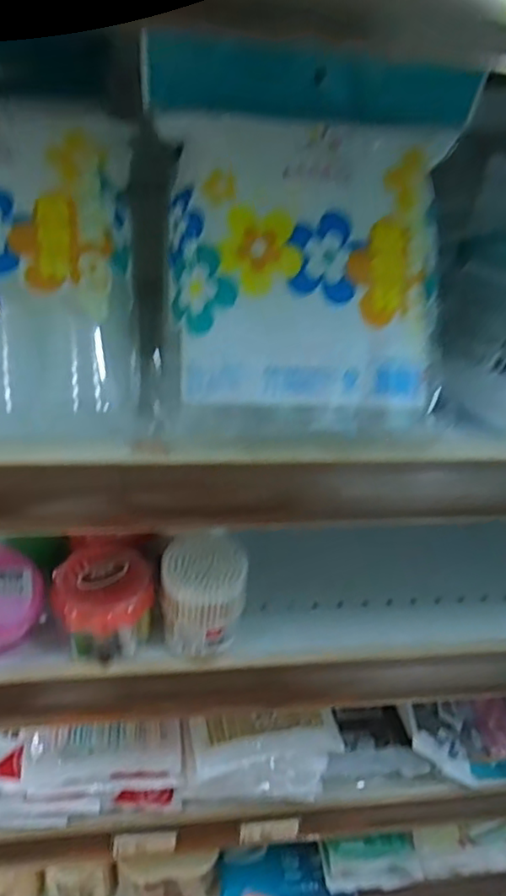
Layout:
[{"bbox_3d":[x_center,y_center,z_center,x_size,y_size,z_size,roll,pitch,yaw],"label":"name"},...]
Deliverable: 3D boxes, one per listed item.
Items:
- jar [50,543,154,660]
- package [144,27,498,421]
[{"bbox_3d":[-0.114,0.117,0.478,0.070,0.056,0.065,5,36,-3],"label":"jar"},{"bbox_3d":[0.030,-0.126,0.358,0.178,0.206,0.032,5,-1,-5],"label":"package"}]

